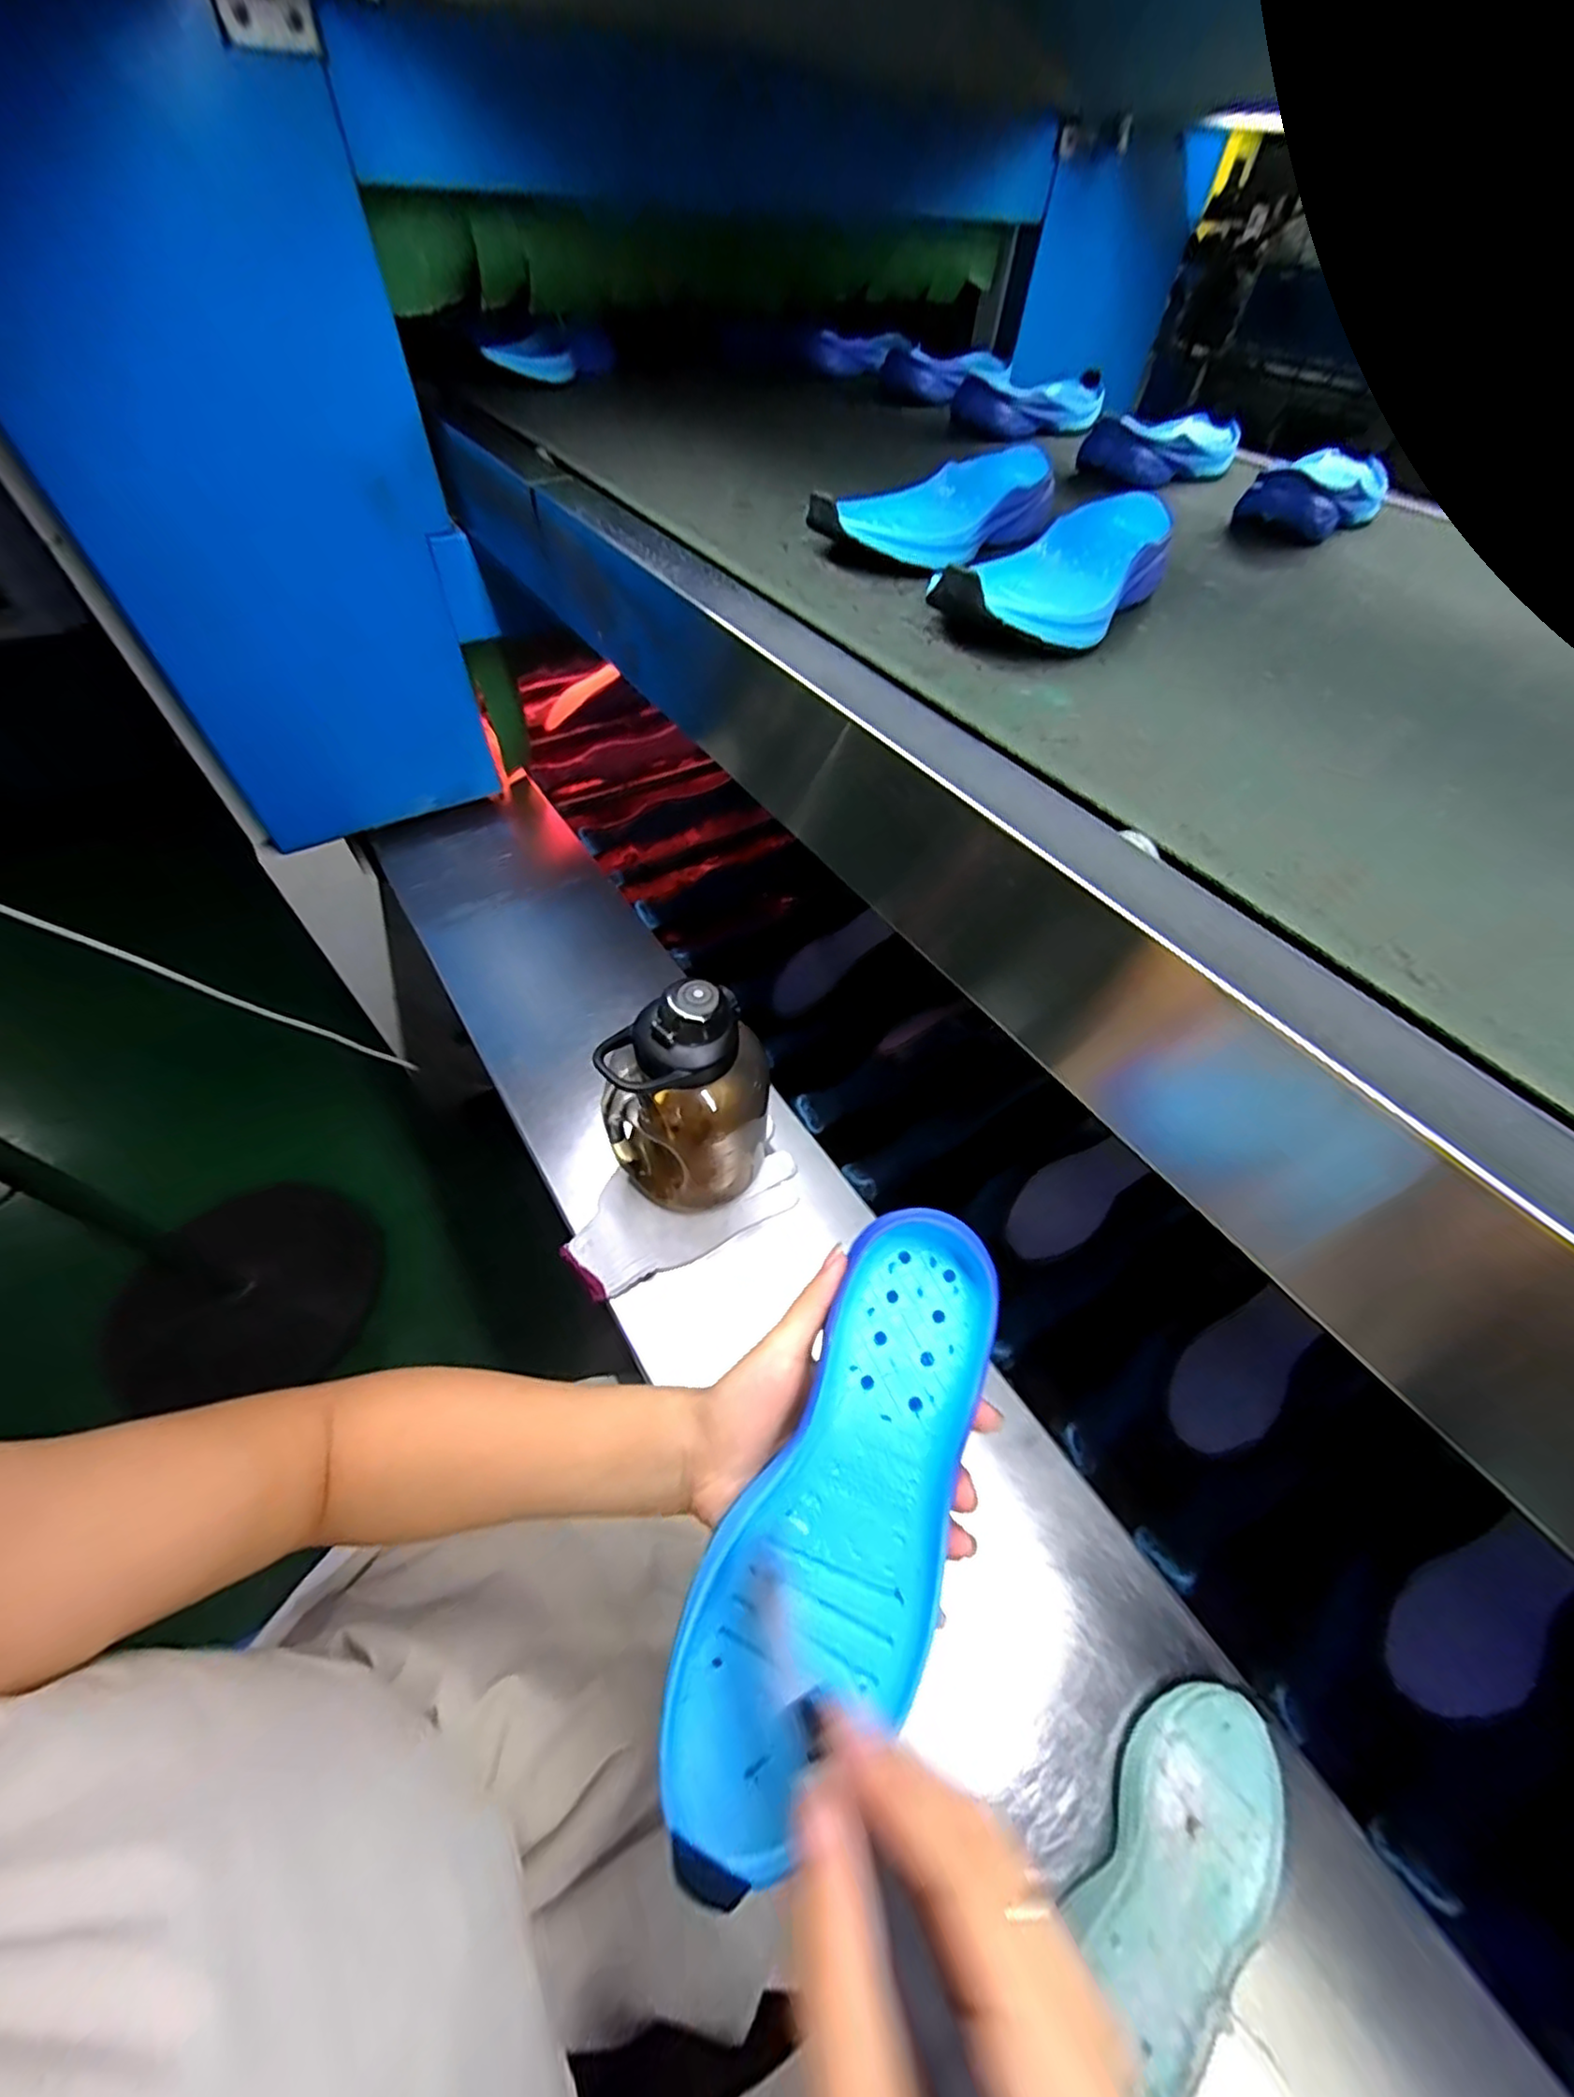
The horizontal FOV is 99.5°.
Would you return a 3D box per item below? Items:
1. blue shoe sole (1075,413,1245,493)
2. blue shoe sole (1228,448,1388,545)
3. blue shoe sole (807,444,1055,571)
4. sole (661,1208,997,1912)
[{"bbox_3d":[0.386,-0.609,0.677,0.220,0.044,0.084,-27,59,-23],"label":"blue shoe sole"},{"bbox_3d":[0.491,-0.509,0.611,0.084,0.043,0.228,38,59,22],"label":"blue shoe sole"},{"bbox_3d":[0.117,-0.404,0.500,0.224,0.048,0.083,-37,63,-27],"label":"blue shoe sole"},{"bbox_3d":[0.030,0.185,0.276,0.085,0.021,0.234,24,66,13],"label":"sole"}]

